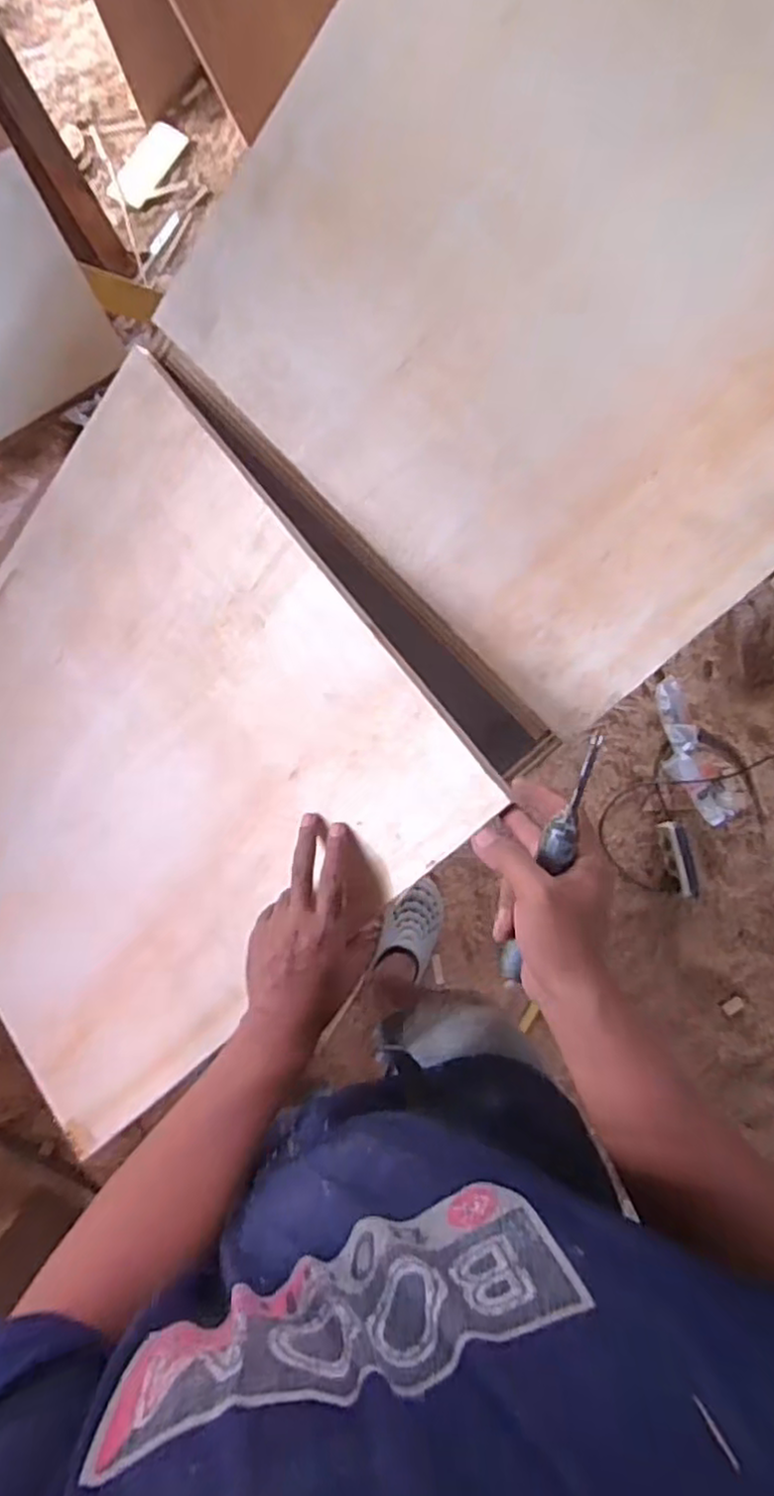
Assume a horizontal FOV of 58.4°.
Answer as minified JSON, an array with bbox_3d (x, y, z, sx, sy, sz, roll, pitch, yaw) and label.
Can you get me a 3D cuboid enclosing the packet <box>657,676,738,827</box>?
[{"bbox_3d":[0.689,0.012,1.586,0.130,0.053,0.351,-21,86,-9],"label":"packet"}]

